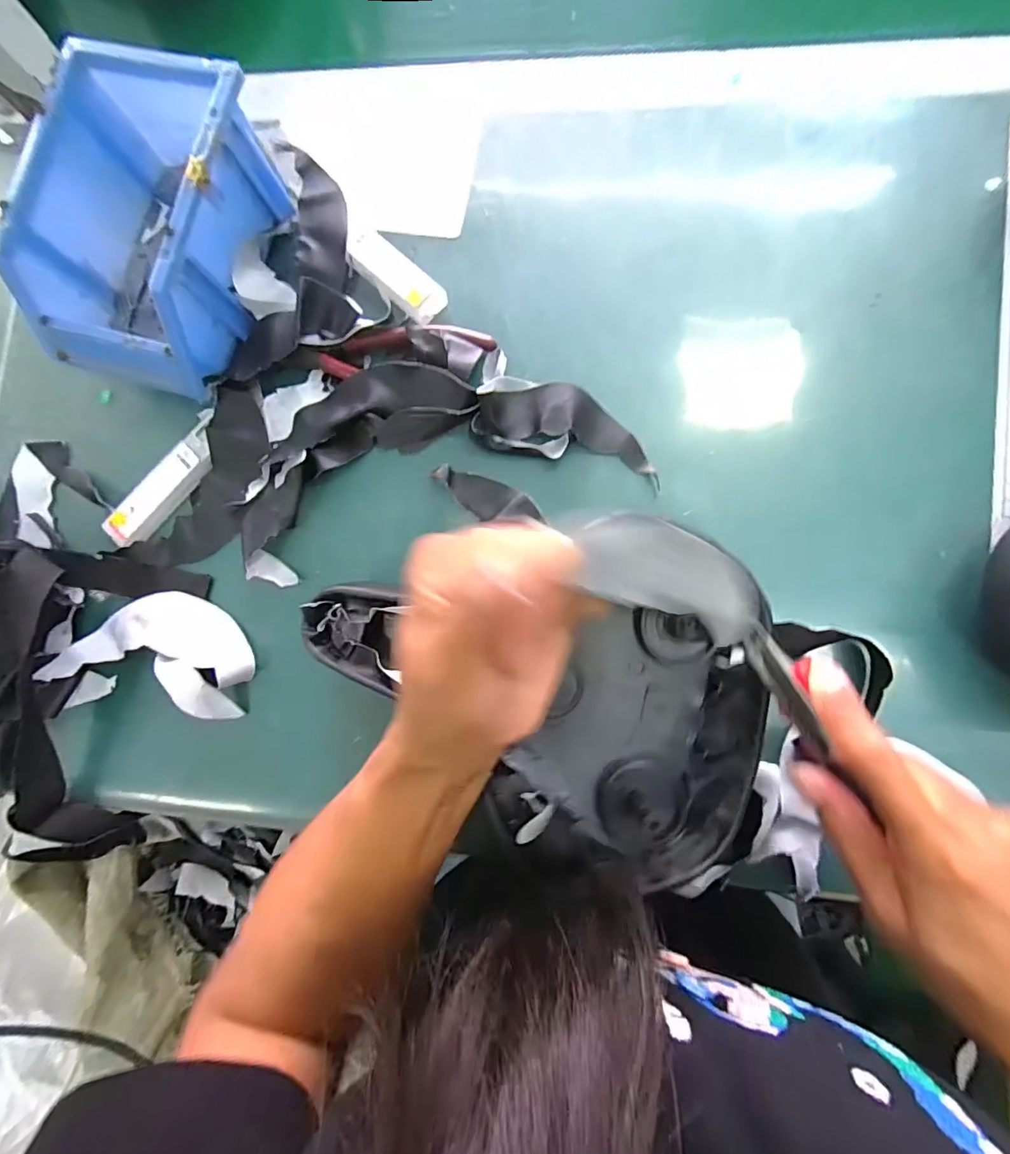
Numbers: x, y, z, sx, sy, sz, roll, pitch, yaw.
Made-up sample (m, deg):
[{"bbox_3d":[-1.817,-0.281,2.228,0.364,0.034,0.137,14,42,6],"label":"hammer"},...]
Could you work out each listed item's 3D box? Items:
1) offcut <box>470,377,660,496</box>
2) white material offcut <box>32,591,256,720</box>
[{"bbox_3d":[0.042,-0.094,0.304,0.117,0.020,0.049,16,85,7],"label":"offcut"},{"bbox_3d":[-0.225,0.044,0.313,0.126,0.019,0.069,12,84,7],"label":"white material offcut"}]

